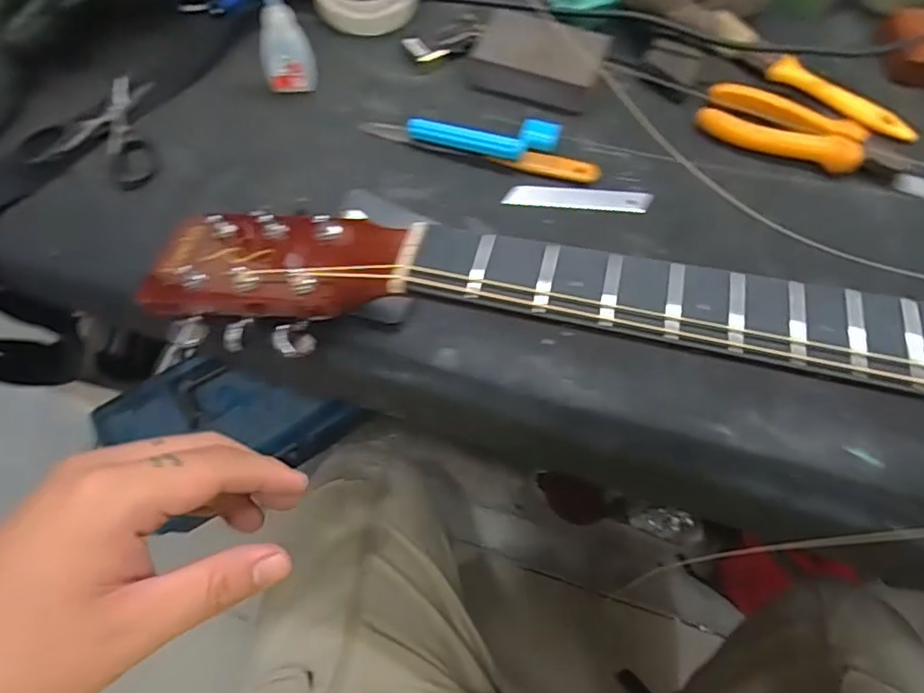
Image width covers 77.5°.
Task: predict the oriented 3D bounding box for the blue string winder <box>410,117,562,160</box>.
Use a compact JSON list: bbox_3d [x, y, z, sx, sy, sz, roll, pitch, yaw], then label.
[{"bbox_3d":[0.017,-0.161,0.440,0.116,0.015,0.037,6,62,1],"label":"blue string winder"}]

